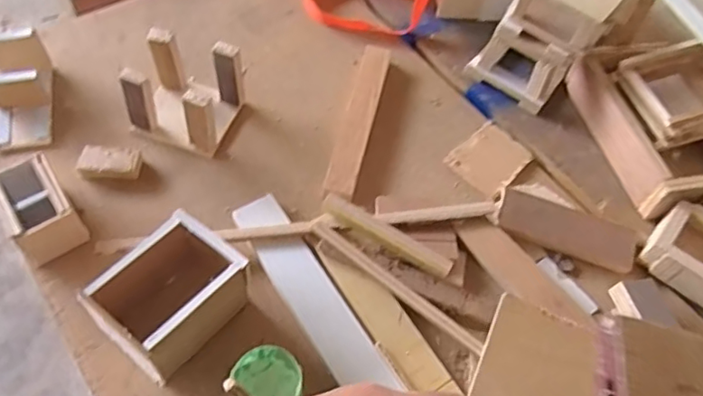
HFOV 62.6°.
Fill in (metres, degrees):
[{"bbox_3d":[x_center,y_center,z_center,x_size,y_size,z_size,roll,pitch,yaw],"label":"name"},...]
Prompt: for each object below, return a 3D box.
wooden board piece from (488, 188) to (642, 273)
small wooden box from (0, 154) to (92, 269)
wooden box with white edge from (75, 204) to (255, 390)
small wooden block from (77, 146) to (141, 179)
[{"bbox_3d":[0.226,0.032,0.618,0.150,0.019,0.051,18,56,7],"label":"wooden board piece"},{"bbox_3d":[-0.310,0.014,0.574,0.060,0.068,0.087,-31,64,-23],"label":"small wooden box"},{"bbox_3d":[-0.156,0.089,0.512,0.087,0.078,0.118,37,60,19],"label":"wooden box with white edge"},{"bbox_3d":[-0.260,-0.036,0.623,0.059,0.019,0.036,8,55,0],"label":"small wooden block"}]

